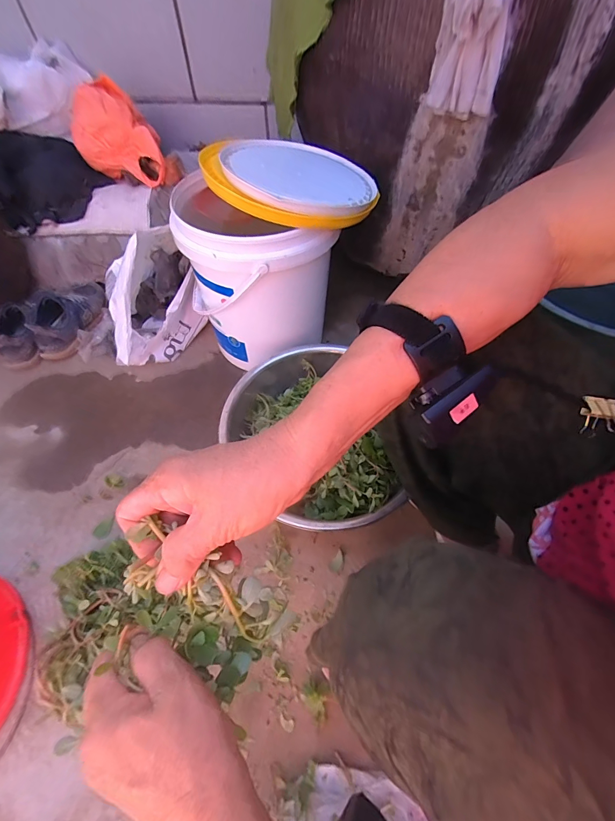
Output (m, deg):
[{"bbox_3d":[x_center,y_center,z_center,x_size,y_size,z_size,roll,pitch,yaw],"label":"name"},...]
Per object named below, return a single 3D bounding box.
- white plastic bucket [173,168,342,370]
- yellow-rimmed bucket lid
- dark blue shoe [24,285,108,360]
[{"bbox_3d":[-0.111,-0.274,0.734,0.240,0.301,0.265,-23,60,-13],"label":"white plastic bucket"},{"bbox_3d":[-0.023,-0.388,0.612,0.276,0.035,0.251,6,53,-8],"label":"yellow-rimmed bucket lid"},{"bbox_3d":[-0.563,-0.242,0.879,0.080,0.098,0.239,8,58,5],"label":"dark blue shoe"}]

